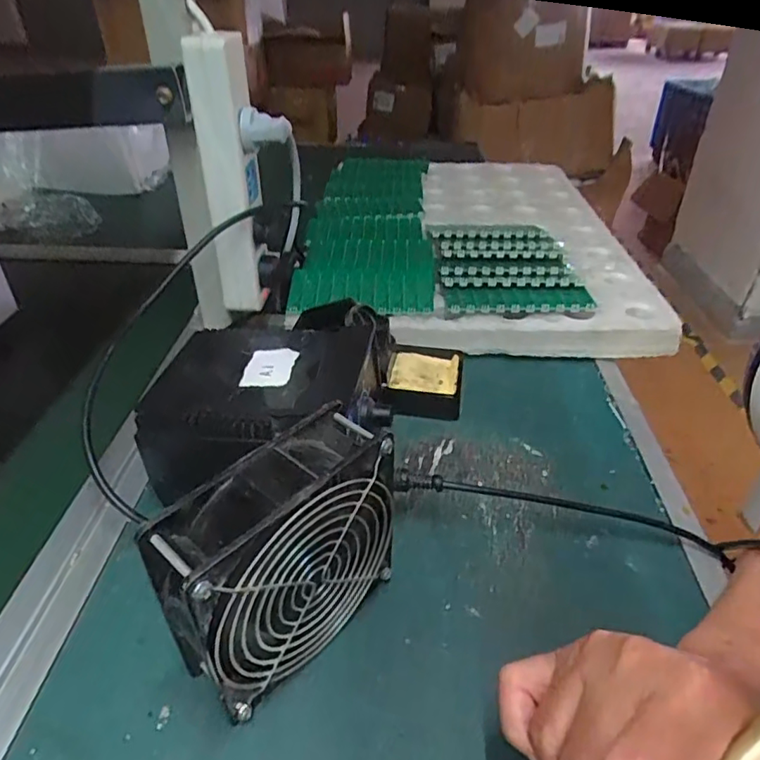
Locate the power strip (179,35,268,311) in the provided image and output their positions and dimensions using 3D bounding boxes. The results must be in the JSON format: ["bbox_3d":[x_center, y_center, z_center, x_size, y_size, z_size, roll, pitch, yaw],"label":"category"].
[{"bbox_3d":[-0.127,-0.169,0.474,0.044,0.215,0.050,-8,37,-12],"label":"power strip"}]

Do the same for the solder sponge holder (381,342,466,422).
[{"bbox_3d":[0.039,0.001,0.482,0.063,0.025,0.079,5,36,6],"label":"solder sponge holder"}]

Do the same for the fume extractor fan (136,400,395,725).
[{"bbox_3d":[-0.048,0.092,0.278,0.049,0.118,0.120,30,45,34],"label":"fume extractor fan"}]

